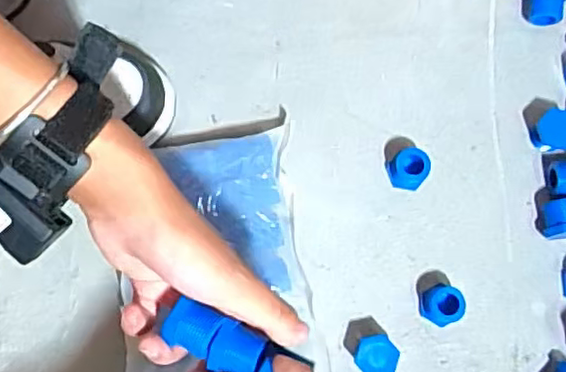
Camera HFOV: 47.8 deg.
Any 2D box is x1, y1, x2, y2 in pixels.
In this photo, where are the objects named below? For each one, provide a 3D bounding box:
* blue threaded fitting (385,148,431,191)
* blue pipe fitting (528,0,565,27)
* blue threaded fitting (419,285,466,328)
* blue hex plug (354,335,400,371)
[{"bbox_3d":[0.093,-0.013,0.475,0.026,0.024,0.027,-13,79,-3],"label":"blue threaded fitting"},{"bbox_3d":[0.207,-0.142,0.506,0.026,0.028,0.027,2,78,0],"label":"blue pipe fitting"},{"bbox_3d":[0.112,0.085,0.453,0.025,0.025,0.027,1,78,0],"label":"blue threaded fitting"},{"bbox_3d":[0.064,0.120,0.447,0.029,0.028,0.027,43,81,8],"label":"blue hex plug"}]

